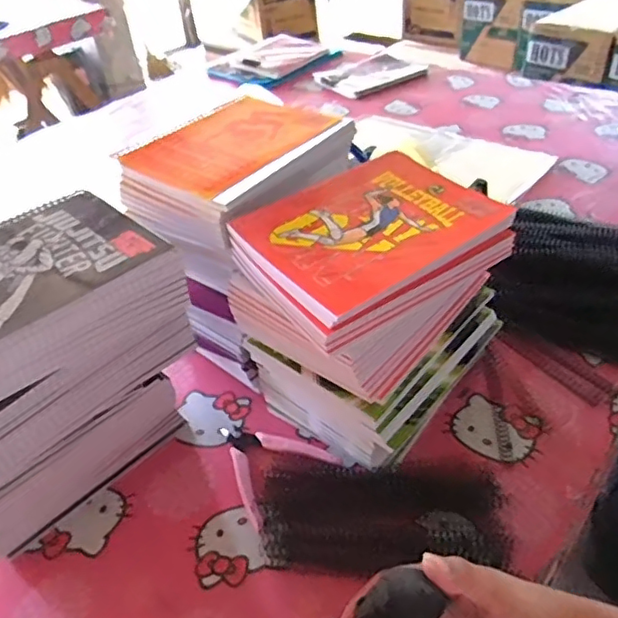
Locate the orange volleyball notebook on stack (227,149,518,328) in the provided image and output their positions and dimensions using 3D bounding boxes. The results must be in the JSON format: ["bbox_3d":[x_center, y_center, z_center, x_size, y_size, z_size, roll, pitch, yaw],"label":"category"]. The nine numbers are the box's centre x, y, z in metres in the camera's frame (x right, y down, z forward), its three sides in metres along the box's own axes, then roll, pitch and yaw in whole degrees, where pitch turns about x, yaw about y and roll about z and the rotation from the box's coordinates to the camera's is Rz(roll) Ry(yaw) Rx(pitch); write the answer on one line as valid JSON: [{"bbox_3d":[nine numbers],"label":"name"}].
[{"bbox_3d":[0.051,-0.073,0.501,0.196,0.017,0.150,-29,50,-24],"label":"orange volleyball notebook on stack"}]

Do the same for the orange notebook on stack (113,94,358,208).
[{"bbox_3d":[-0.080,-0.173,0.602,0.155,0.010,0.194,24,49,31],"label":"orange notebook on stack"}]

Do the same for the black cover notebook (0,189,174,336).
[{"bbox_3d":[-0.232,-0.036,0.465,0.200,0.012,0.140,-34,47,-29],"label":"black cover notebook"}]

